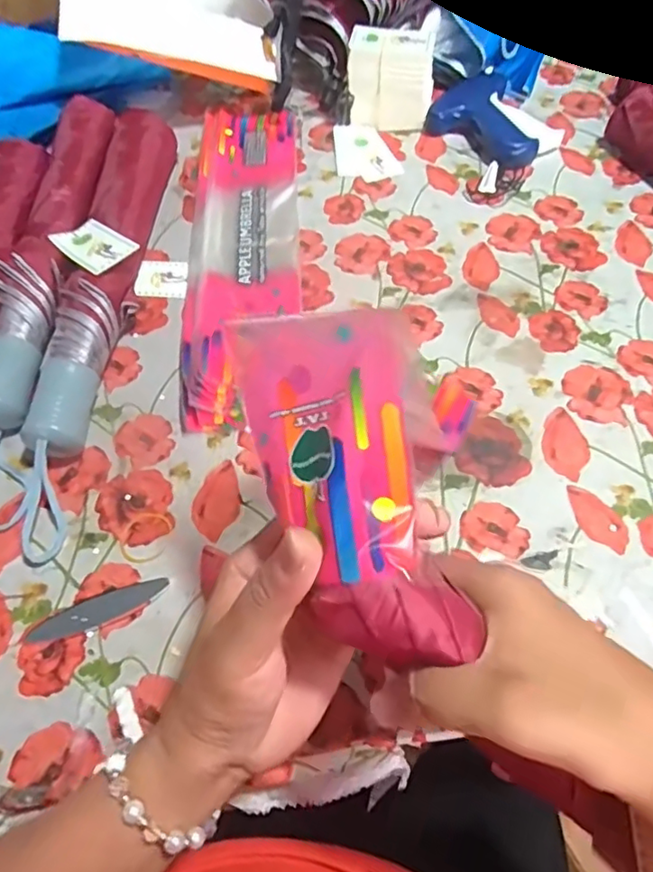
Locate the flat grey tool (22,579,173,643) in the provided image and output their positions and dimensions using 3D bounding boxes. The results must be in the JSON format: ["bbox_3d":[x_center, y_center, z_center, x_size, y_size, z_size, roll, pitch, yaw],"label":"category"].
[{"bbox_3d":[-0.131,0.100,0.330,0.079,0.004,0.018,-21,60,-11],"label":"flat grey tool"}]

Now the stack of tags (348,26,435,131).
[{"bbox_3d":[0.062,-0.341,0.556,0.077,0.079,0.035,12,60,9],"label":"stack of tags"}]

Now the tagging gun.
[{"bbox_3d":[0.161,-0.301,0.562,0.104,0.026,0.136,-25,61,-12],"label":"tagging gun"}]

